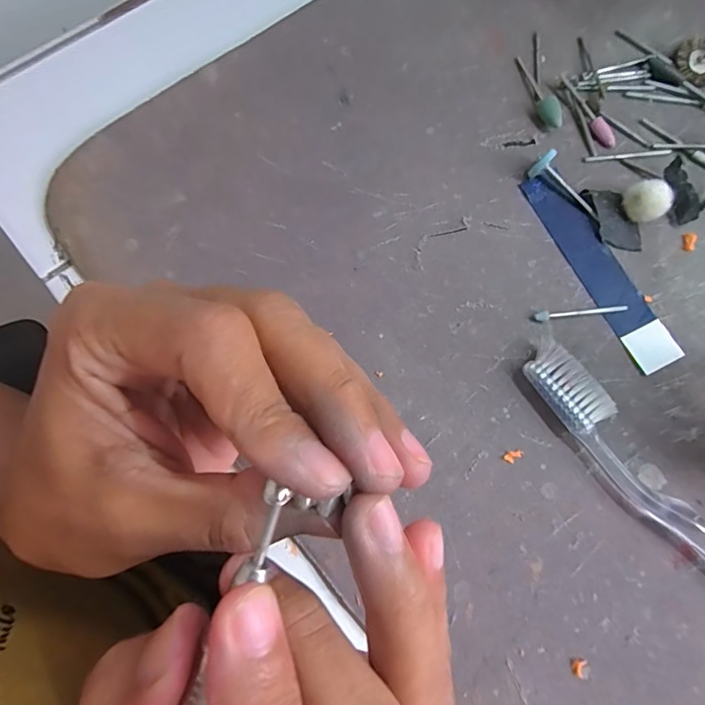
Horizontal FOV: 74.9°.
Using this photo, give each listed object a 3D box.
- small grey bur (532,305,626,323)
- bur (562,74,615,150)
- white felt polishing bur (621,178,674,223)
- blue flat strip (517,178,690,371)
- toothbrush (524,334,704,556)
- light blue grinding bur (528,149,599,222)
[{"bbox_3d":[0.101,-0.018,0.203,0.043,0.004,0.004,-8,77,-4],"label":"small grey bur"},{"bbox_3d":[0.116,-0.119,0.228,0.008,0.006,0.043,-27,79,-8],"label":"bur"},{"bbox_3d":[0.134,-0.068,0.210,0.015,0.016,0.015,0,76,-2],"label":"white felt polishing bur"},{"bbox_3d":[0.112,-0.039,0.209,0.022,0.004,0.101,-25,79,-8],"label":"blue flat strip"},{"bbox_3d":[0.135,0.073,0.179,0.019,0.013,0.186,-38,80,-10],"label":"toothbrush"},{"bbox_3d":[0.100,-0.076,0.215,0.038,0.012,0.009,43,79,-4],"label":"light blue grinding bur"}]

